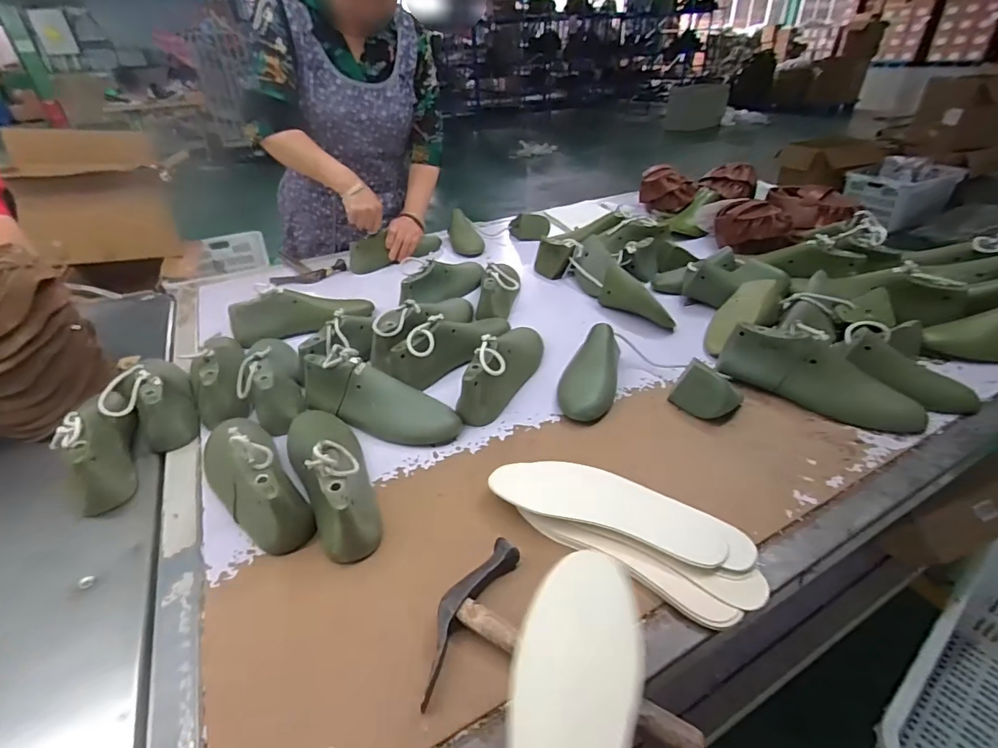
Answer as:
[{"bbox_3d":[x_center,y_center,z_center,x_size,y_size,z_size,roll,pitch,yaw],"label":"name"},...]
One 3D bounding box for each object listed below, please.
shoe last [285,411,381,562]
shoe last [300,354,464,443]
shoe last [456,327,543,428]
[{"bbox_3d":[-0.203,0.099,0.574,0.079,0.097,0.242,-20,38,-22],"label":"shoe last"},{"bbox_3d":[-0.176,0.032,0.680,0.249,0.089,0.071,10,37,19],"label":"shoe last"},{"bbox_3d":[0.010,-0.022,0.731,0.066,0.096,0.237,10,37,18],"label":"shoe last"}]

